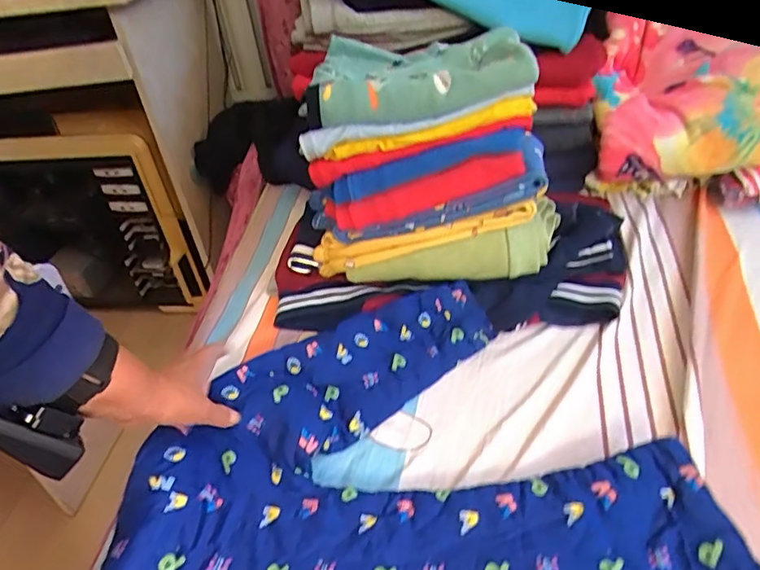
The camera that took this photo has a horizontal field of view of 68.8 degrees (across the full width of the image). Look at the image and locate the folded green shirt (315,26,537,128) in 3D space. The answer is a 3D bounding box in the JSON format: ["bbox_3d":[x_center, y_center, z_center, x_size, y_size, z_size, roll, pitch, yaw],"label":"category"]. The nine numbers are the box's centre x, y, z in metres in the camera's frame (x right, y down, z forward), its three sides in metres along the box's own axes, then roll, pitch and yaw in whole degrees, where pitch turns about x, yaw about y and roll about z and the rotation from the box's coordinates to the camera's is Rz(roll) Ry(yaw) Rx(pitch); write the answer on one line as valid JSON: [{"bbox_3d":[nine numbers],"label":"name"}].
[{"bbox_3d":[0.039,-0.269,0.711,0.246,0.053,0.226,-10,38,-3],"label":"folded green shirt"}]

